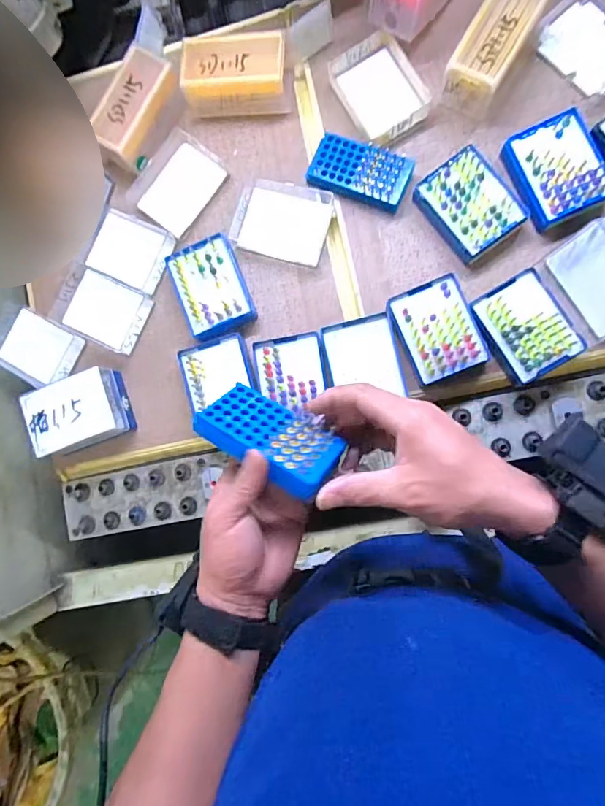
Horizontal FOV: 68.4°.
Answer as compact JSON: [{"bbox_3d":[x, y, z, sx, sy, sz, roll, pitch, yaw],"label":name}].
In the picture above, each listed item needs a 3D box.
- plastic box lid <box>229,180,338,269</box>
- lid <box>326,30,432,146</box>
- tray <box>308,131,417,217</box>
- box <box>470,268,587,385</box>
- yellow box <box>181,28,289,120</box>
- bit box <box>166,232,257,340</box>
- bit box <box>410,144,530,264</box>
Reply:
[{"bbox_3d":[-0.023,-0.221,0.535,0.110,0.017,0.091,15,89,8],"label":"plastic box lid"},{"bbox_3d":[0.092,-0.369,0.525,0.089,0.022,0.119,-27,84,6],"label":"lid"},{"bbox_3d":[0.066,-0.269,0.516,0.113,0.029,0.061,19,90,8],"label":"tray"},{"bbox_3d":[0.239,-0.081,0.479,0.076,0.035,0.105,-29,84,5],"label":"box"},{"bbox_3d":[-0.080,-0.392,0.536,0.122,0.060,0.065,4,88,8],"label":"yellow box"},{"bbox_3d":[-0.107,-0.135,0.526,0.077,0.027,0.105,-21,84,6],"label":"bit box"},{"bbox_3d":[0.185,-0.218,0.494,0.079,0.034,0.105,-36,83,5],"label":"bit box"}]

